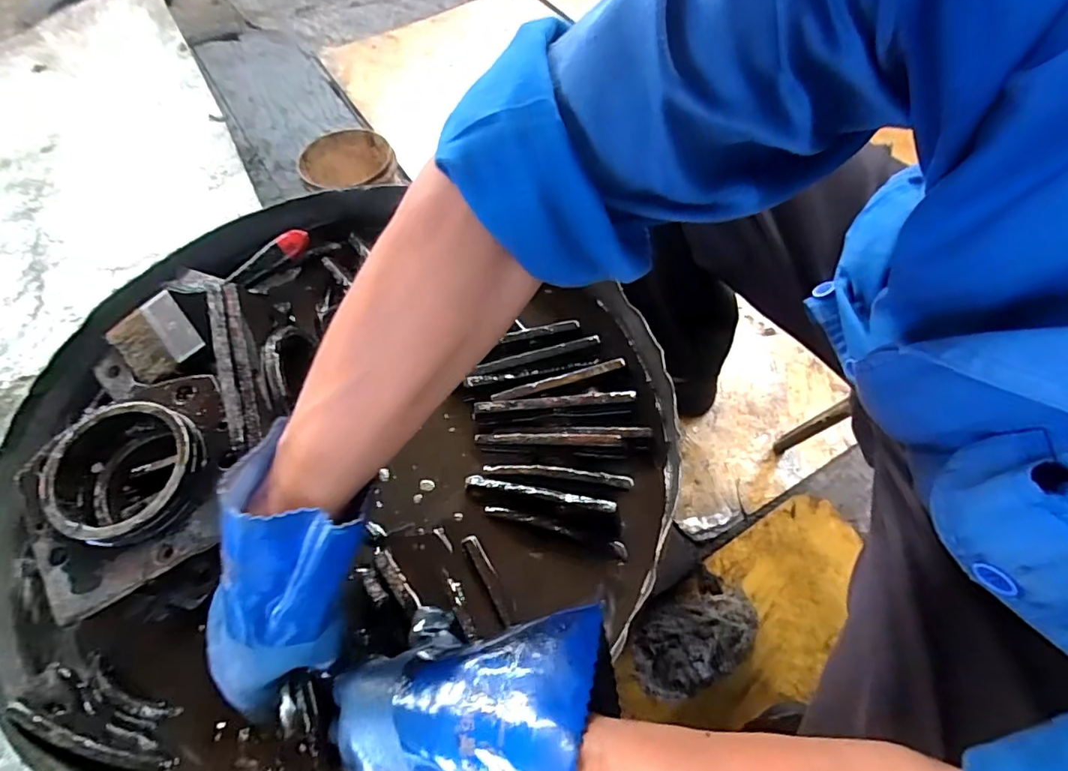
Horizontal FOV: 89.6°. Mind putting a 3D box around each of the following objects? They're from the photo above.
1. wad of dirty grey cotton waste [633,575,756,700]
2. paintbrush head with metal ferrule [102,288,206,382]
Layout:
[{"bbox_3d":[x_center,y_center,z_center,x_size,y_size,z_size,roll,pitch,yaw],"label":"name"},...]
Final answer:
[{"bbox_3d":[0.216,0.333,0.722,0.187,0.056,0.111,-30,65,-18],"label":"wad of dirty grey cotton waste"},{"bbox_3d":[-0.358,-0.045,0.509,0.069,0.008,0.068,-43,88,-6],"label":"paintbrush head with metal ferrule"}]

